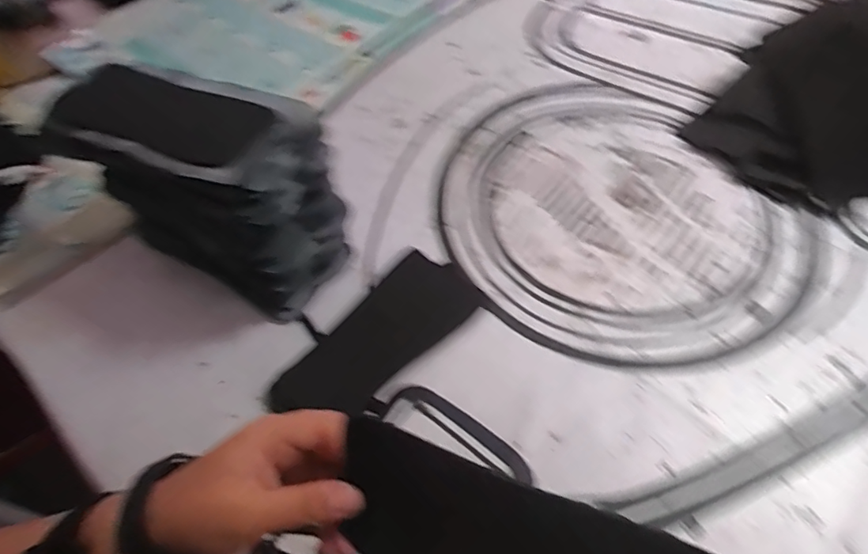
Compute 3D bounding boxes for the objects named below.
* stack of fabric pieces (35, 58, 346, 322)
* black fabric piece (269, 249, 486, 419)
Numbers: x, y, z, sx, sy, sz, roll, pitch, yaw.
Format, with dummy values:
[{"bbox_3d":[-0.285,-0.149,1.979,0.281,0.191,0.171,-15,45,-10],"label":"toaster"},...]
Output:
[{"bbox_3d":[-0.202,-0.075,0.471,0.230,0.161,0.108,22,59,19],"label":"stack of fabric pieces"},{"bbox_3d":[-0.049,0.052,0.457,0.084,0.008,0.189,37,65,26],"label":"black fabric piece"}]

